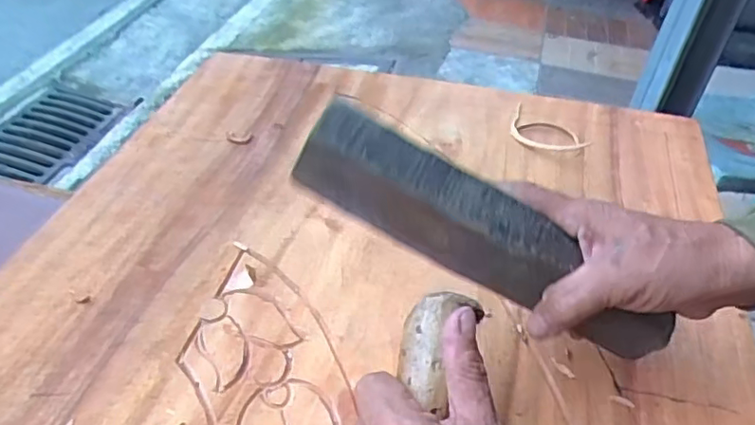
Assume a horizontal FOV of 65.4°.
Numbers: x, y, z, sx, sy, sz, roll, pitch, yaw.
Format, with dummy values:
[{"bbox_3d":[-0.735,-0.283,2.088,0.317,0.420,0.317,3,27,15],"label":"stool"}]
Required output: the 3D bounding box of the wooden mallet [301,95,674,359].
[{"bbox_3d":[0.065,0.020,0.379,0.258,0.061,0.040,31,45,-6],"label":"wooden mallet"}]

